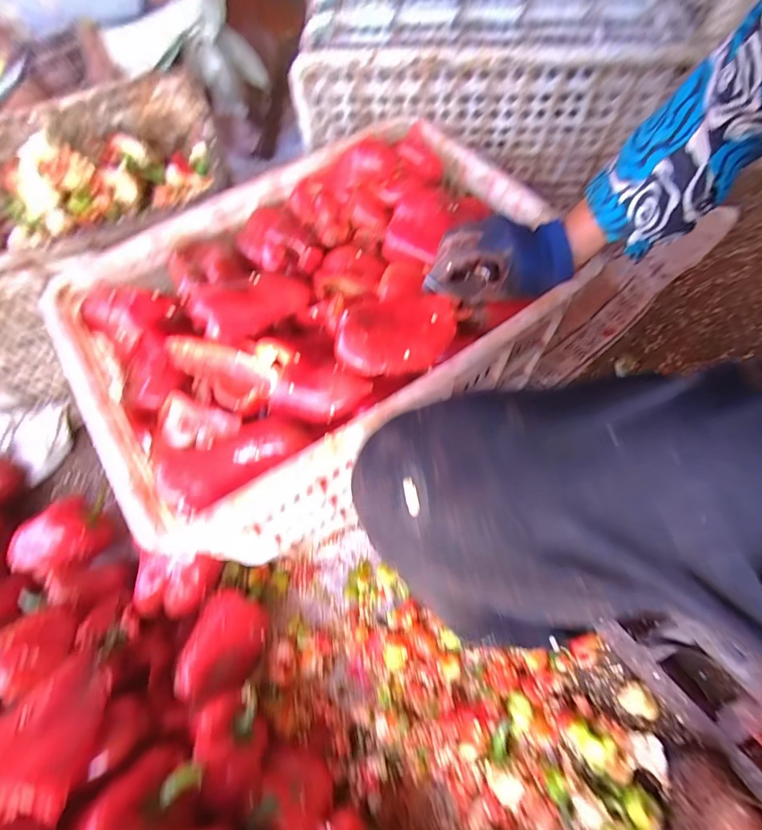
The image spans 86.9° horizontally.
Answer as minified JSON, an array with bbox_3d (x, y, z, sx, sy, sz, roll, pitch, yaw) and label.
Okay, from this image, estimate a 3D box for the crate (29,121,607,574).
[{"bbox_3d":[-0.064,-0.098,0.512,0.502,0.236,0.382,-28,65,-11],"label":"crate"}]

